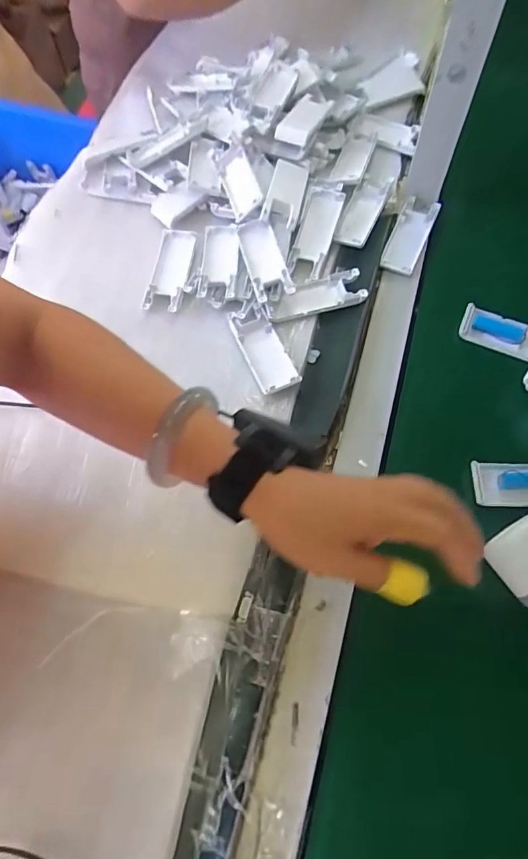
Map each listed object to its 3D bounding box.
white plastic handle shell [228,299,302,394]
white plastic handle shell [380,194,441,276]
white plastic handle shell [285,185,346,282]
[{"bbox_3d":[-0.002,-0.082,0.485,0.038,0.015,0.106,-21,67,-8],"label":"white plastic handle shell"},{"bbox_3d":[0.164,-0.220,0.545,0.039,0.011,0.107,23,68,9],"label":"white plastic handle shell"},{"bbox_3d":[0.059,-0.223,0.535,0.040,0.027,0.124,16,67,6],"label":"white plastic handle shell"}]

